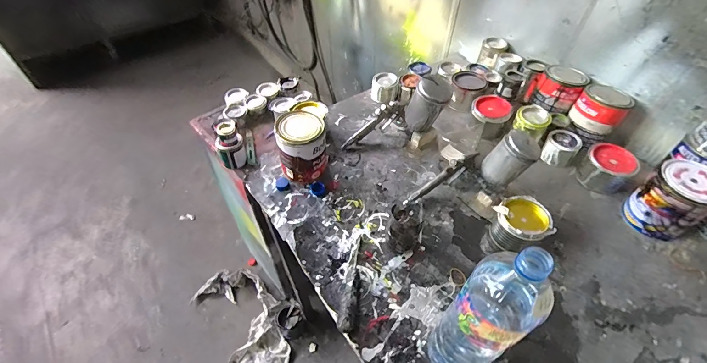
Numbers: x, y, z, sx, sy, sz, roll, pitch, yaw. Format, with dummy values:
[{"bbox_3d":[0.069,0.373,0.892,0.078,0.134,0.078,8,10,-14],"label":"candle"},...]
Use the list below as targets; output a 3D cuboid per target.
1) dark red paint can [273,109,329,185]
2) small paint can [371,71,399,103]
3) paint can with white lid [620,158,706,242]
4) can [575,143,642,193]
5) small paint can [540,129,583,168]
[{"bbox_3d":[-0.117,-0.074,0.767,0.108,0.146,0.098,-11,51,-10],"label":"dark red paint can"},{"bbox_3d":[0.090,-0.275,0.980,0.075,0.063,0.068,5,50,3],"label":"small paint can"},{"bbox_3d":[0.634,0.040,0.669,0.107,0.132,0.115,-25,55,-20],"label":"paint can with white lid"},{"bbox_3d":[0.577,-0.029,0.764,0.088,0.073,0.095,0,50,0],"label":"can"},{"bbox_3d":[0.508,-0.082,0.820,0.072,0.061,0.068,0,50,0],"label":"small paint can"}]

